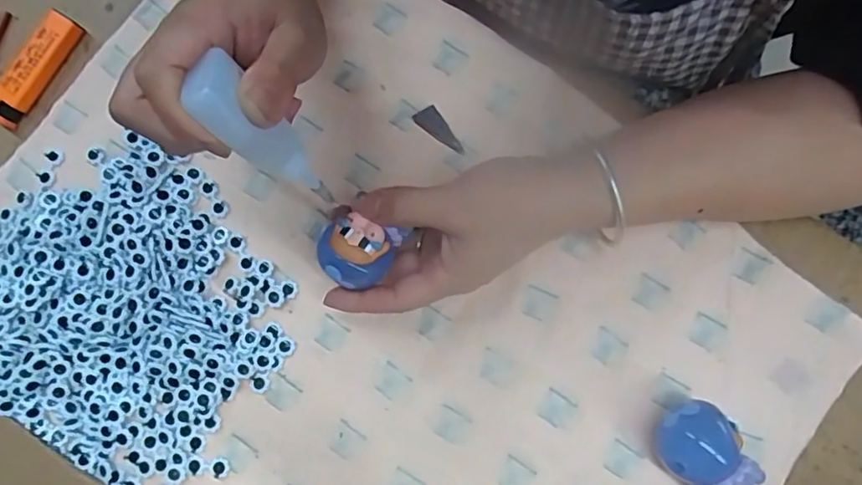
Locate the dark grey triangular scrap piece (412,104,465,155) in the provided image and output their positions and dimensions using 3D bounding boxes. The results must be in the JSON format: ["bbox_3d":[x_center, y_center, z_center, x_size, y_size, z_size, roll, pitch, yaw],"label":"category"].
[{"bbox_3d":[0.005,-0.068,0.364,0.014,0.004,0.038,-39,84,-4],"label":"dark grey triangular scrap piece"}]

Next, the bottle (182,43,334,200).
[{"bbox_3d":[-0.070,-0.044,0.253,0.017,0.082,0.026,24,76,40],"label":"bottle"}]

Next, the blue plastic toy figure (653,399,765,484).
[{"bbox_3d":[0.142,0.110,0.313,0.038,0.033,0.051,-35,84,-4],"label":"blue plastic toy figure"}]

